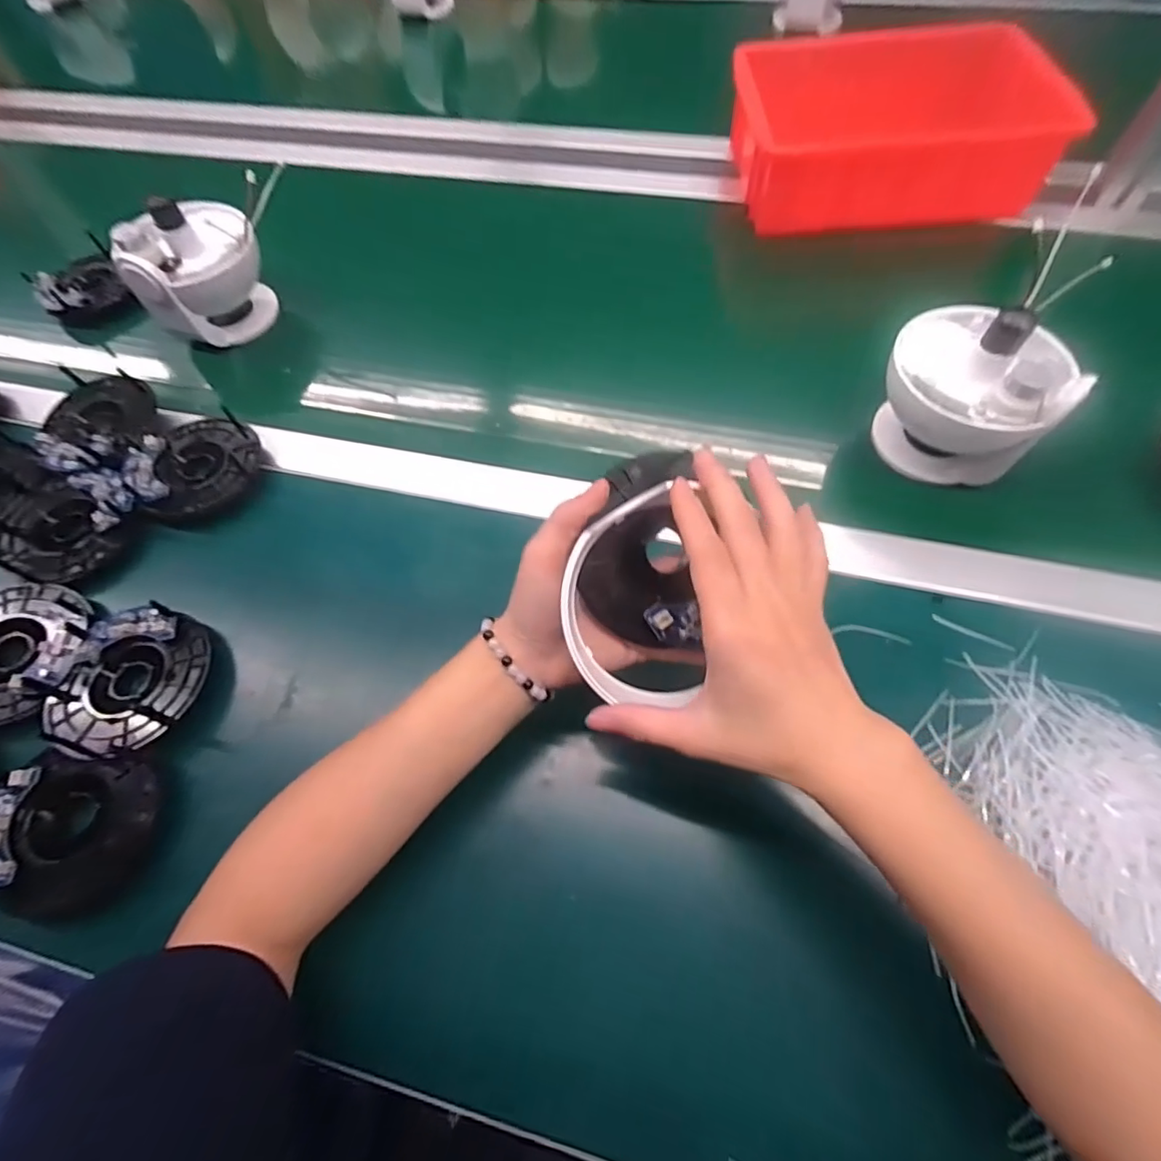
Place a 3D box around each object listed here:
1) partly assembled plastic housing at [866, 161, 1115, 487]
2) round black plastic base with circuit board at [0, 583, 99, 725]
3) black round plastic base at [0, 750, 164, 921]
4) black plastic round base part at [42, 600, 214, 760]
[{"bbox_3d":[0.286,-0.152,0.395,0.112,0.156,0.097,31,70,17],"label":"partly assembled plastic housing"},{"bbox_3d":[-0.396,0.049,0.386,0.114,0.015,0.097,15,66,11],"label":"round black plastic base with circuit board"},{"bbox_3d":[-0.309,0.151,0.333,0.093,0.023,0.086,-2,64,3],"label":"black round plastic base"},{"bbox_3d":[-0.305,0.070,0.380,0.090,0.029,0.100,10,65,9],"label":"black plastic round base part"}]

